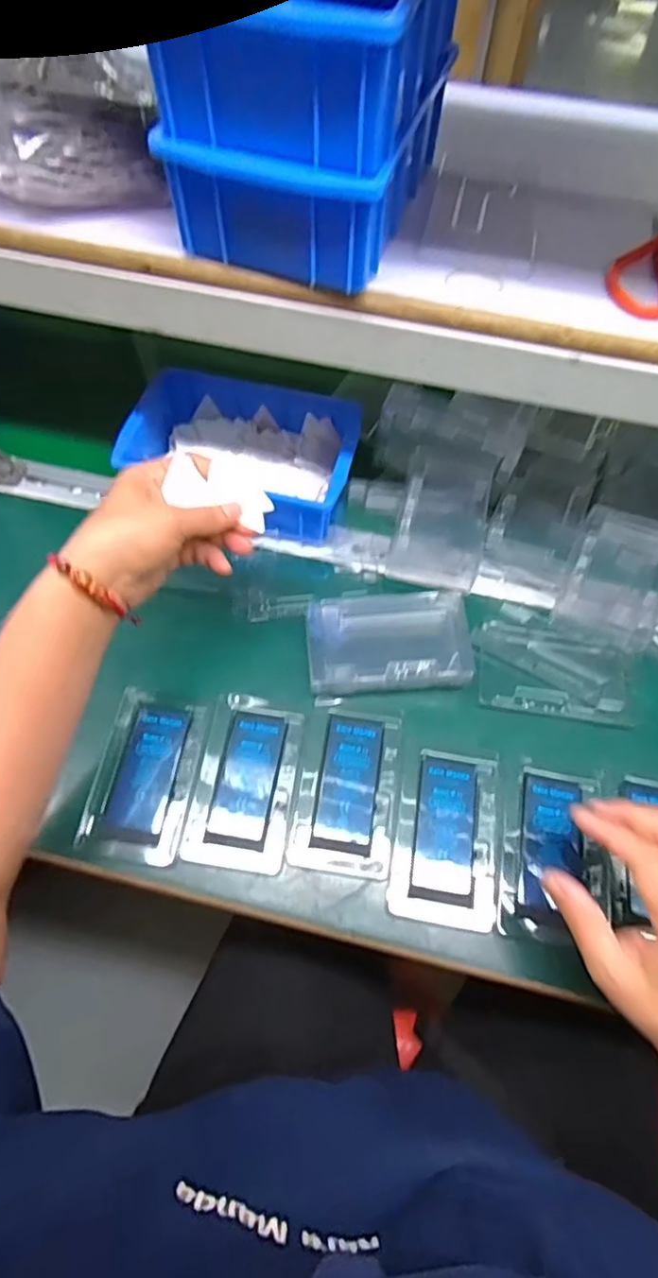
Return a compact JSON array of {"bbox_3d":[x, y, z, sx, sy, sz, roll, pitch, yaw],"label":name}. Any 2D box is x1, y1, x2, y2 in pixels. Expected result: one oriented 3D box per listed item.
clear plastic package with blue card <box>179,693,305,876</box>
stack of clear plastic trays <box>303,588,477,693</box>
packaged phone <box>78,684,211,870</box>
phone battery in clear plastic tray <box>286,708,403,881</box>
[{"bbox_3d":[-0.063,0.105,0.446,0.075,0.013,0.125,7,62,2],"label":"clear plastic package with blue card"},{"bbox_3d":[0.049,0.000,0.488,0.129,0.019,0.084,-1,62,-2],"label":"stack of clear plastic trays"},{"bbox_3d":[-0.138,0.102,0.453,0.075,0.014,0.122,8,62,3],"label":"packaged phone"},{"bbox_3d":[0.015,0.112,0.447,0.072,0.008,0.121,8,62,3],"label":"phone battery in clear plastic tray"}]

